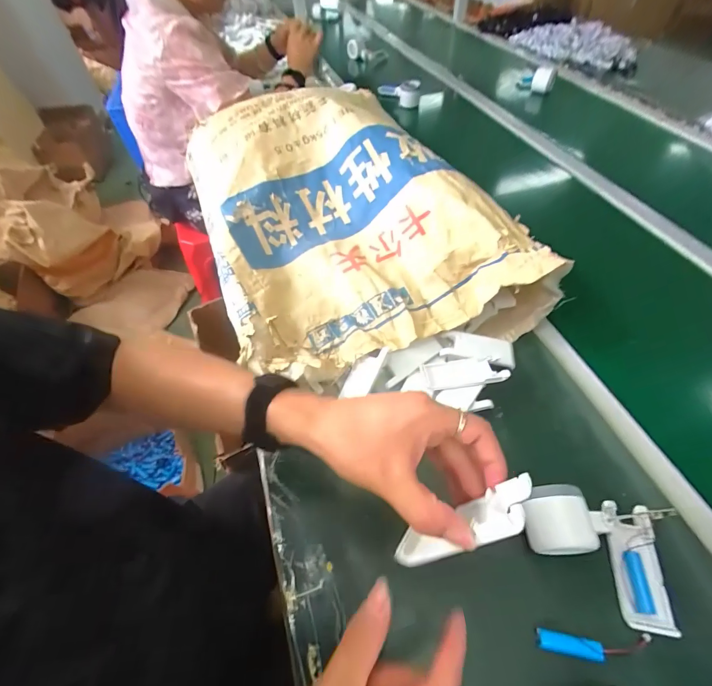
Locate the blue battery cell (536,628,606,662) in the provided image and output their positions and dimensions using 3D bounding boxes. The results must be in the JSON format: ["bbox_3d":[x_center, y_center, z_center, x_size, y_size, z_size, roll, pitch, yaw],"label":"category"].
[{"bbox_3d":[0.184,0.262,0.306,0.050,0.016,0.014,7,54,9],"label":"blue battery cell"}]

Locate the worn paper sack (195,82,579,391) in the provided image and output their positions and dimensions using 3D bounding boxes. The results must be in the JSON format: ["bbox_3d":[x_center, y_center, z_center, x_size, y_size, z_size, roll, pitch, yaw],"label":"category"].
[{"bbox_3d":[-0.036,-0.218,0.583,0.398,0.162,0.594,-21,55,-12],"label":"worn paper sack"}]

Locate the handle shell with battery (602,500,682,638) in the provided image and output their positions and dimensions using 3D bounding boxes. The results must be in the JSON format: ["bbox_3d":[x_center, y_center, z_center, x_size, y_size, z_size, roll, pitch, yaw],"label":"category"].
[{"bbox_3d":[0.264,0.206,0.331,0.044,0.029,0.103,1,53,4],"label":"handle shell with battery"}]

